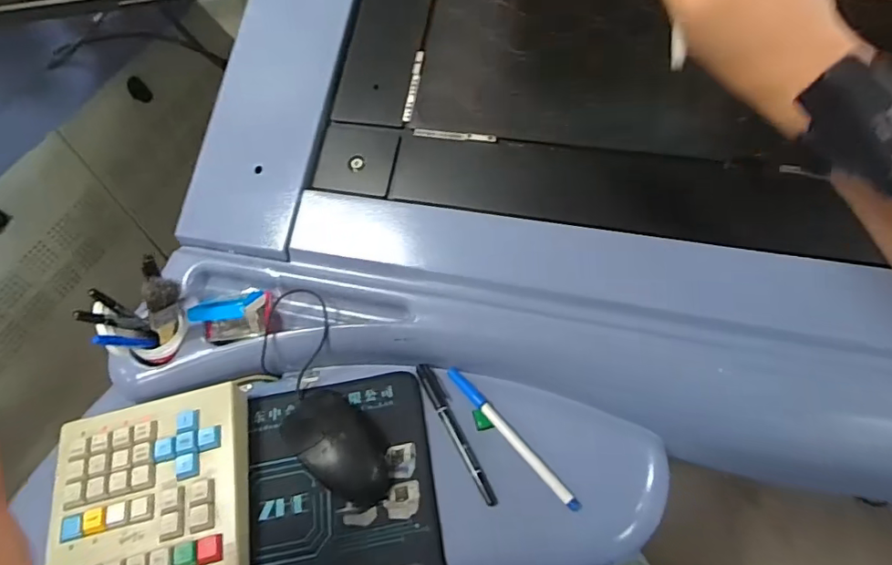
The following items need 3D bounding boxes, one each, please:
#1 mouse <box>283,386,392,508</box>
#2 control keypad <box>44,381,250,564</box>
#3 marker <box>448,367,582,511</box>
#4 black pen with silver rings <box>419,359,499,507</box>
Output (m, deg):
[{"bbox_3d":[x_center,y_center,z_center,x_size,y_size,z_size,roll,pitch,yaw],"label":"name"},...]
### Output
[{"bbox_3d":[-0.096,0.138,0.456,0.119,0.034,0.066,36,65,26],"label":"mouse"},{"bbox_3d":[-0.252,0.179,0.440,0.157,0.032,0.157,-14,55,-5],"label":"control keypad"},{"bbox_3d":[0.056,0.134,0.459,0.011,0.007,0.161,-35,59,-19],"label":"marker"},{"bbox_3d":[0.009,0.133,0.469,0.015,0.014,0.137,-24,56,-12],"label":"black pen with silver rings"}]

